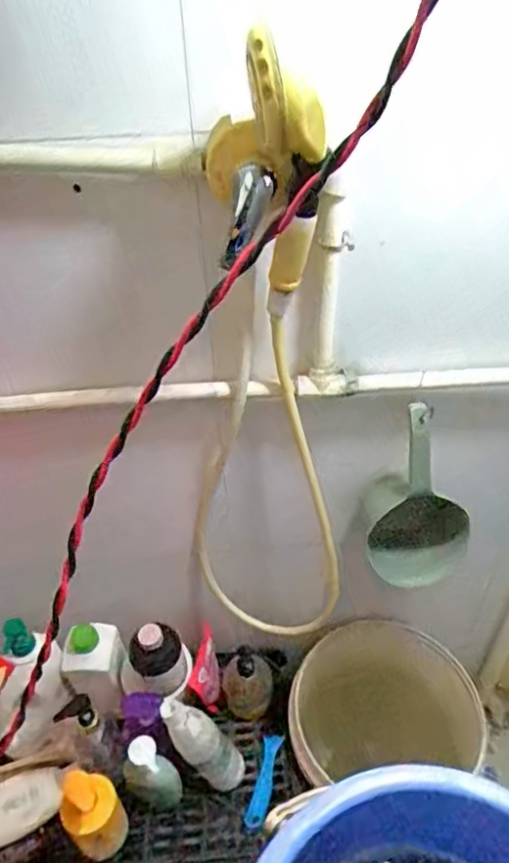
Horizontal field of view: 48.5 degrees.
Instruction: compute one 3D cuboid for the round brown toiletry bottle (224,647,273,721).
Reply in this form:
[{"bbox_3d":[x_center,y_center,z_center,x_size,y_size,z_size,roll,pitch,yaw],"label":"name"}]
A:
[{"bbox_3d":[-0.012,0.435,0.958,0.075,0.142,0.066,-28,47,-27],"label":"round brown toiletry bottle"}]

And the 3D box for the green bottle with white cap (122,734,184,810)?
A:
[{"bbox_3d":[-0.157,0.524,0.860,0.086,0.180,0.046,15,44,19],"label":"green bottle with white cap"}]

